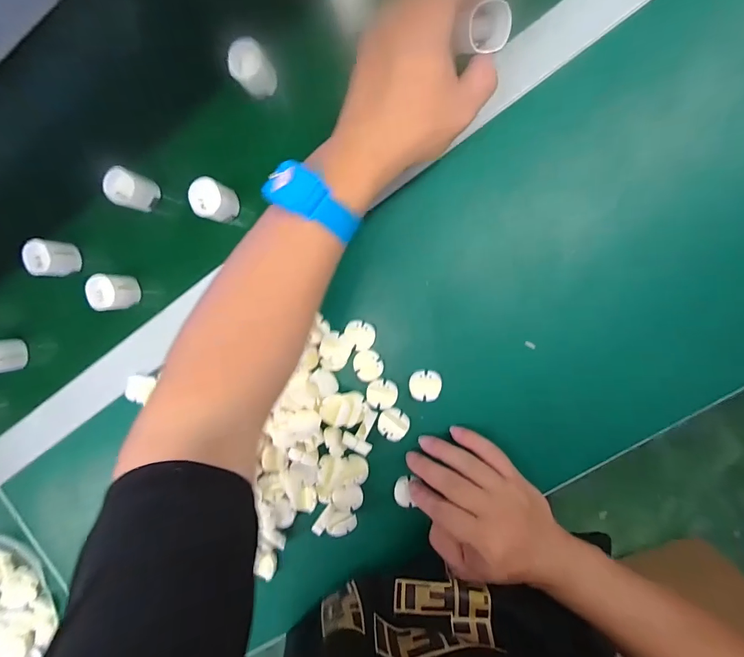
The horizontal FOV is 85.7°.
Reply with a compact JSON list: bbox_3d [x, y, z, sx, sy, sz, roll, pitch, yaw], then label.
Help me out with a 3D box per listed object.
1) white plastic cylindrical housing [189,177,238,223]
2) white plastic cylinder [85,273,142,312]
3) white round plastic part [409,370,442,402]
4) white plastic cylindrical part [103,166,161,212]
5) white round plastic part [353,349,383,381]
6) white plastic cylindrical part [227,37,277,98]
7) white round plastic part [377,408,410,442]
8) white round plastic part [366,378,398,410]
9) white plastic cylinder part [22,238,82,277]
[{"bbox_3d":[-0.141,-0.114,0.359,0.034,0.030,0.032,1,96,7],"label":"white plastic cylindrical housing"},{"bbox_3d":[-0.246,-0.035,0.383,0.030,0.031,0.033,-2,95,8],"label":"white plastic cylinder"},{"bbox_3d":[0.047,0.051,0.355,0.028,0.004,0.027,1,96,7],"label":"white round plastic part"},{"bbox_3d":[-0.222,-0.128,0.370,0.032,0.030,0.032,1,96,7],"label":"white plastic cylindrical part"},{"bbox_3d":[-0.004,0.033,0.361,0.024,0.004,0.028,-25,92,9],"label":"white round plastic part"},{"bbox_3d":[-0.103,-0.223,0.346,0.032,0.027,0.035,1,96,7],"label":"white plastic cylindrical part"},{"bbox_3d":[0.020,0.087,0.364,0.029,0.004,0.026,37,91,5],"label":"white round plastic part"},{"bbox_3d":[0.009,0.060,0.364,0.028,0.004,0.026,1,96,7],"label":"white round plastic part"},{"bbox_3d":[-0.310,-0.068,0.390,0.032,0.030,0.033,7,96,7],"label":"white plastic cylinder part"}]

